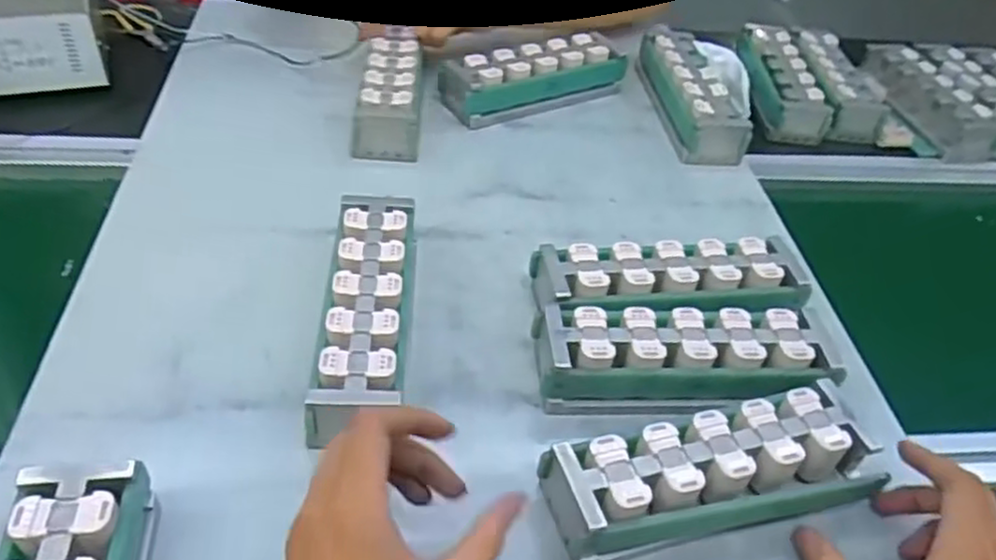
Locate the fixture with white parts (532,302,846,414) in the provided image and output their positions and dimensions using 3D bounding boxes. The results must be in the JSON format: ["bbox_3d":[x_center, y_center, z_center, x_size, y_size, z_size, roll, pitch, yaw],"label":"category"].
[{"bbox_3d":[0.122,0.053,0.484,0.192,0.048,0.063,2,44,-6],"label":"fixture with white parts"}]

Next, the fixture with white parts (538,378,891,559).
[{"bbox_3d":[0.123,0.111,0.425,0.192,0.048,0.063,-7,45,-15],"label":"fixture with white parts"}]

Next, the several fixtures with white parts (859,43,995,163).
[{"bbox_3d":[0.557,-0.214,0.870,0.197,0.043,0.212,1,44,-7],"label":"several fixtures with white parts"}]

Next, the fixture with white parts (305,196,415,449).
[{"bbox_3d":[-0.086,0.020,0.491,0.054,0.049,0.198,3,44,-5],"label":"fixture with white parts"}]

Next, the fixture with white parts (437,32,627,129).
[{"bbox_3d":[0.042,-0.204,0.746,0.196,0.049,0.061,-18,49,-25],"label":"fixture with white parts"}]

